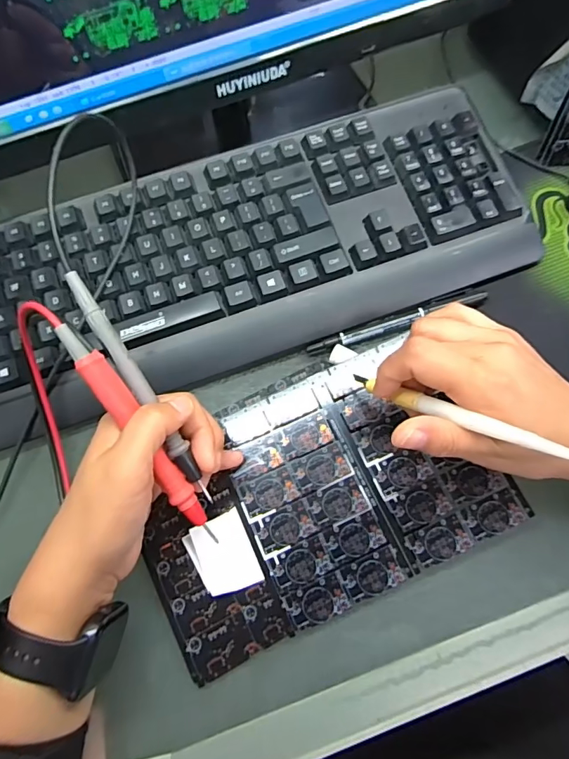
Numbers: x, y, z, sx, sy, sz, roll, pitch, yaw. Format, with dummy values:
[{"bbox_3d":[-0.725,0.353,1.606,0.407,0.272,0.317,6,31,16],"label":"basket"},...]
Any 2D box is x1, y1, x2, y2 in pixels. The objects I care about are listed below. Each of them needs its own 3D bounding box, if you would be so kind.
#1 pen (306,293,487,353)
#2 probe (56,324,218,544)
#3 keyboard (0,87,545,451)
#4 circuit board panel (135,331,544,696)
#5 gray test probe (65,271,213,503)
[{"bbox_3d":[0.084,-0.042,0.354,0.139,0.008,0.009,-18,71,-5],"label":"pen"},{"bbox_3d":[-0.076,0.031,0.258,0.015,0.010,0.137,-33,104,-10],"label":"probe"},{"bbox_3d":[-0.033,-0.092,0.357,0.428,0.045,0.155,-21,71,-6],"label":"keyboard"},{"bbox_3d":[0.017,0.072,0.313,0.217,0.005,0.146,-25,71,-5],"label":"circuit board panel"},{"bbox_3d":[-0.078,0.006,0.262,0.010,0.006,0.140,-31,99,-10],"label":"gray test probe"}]

